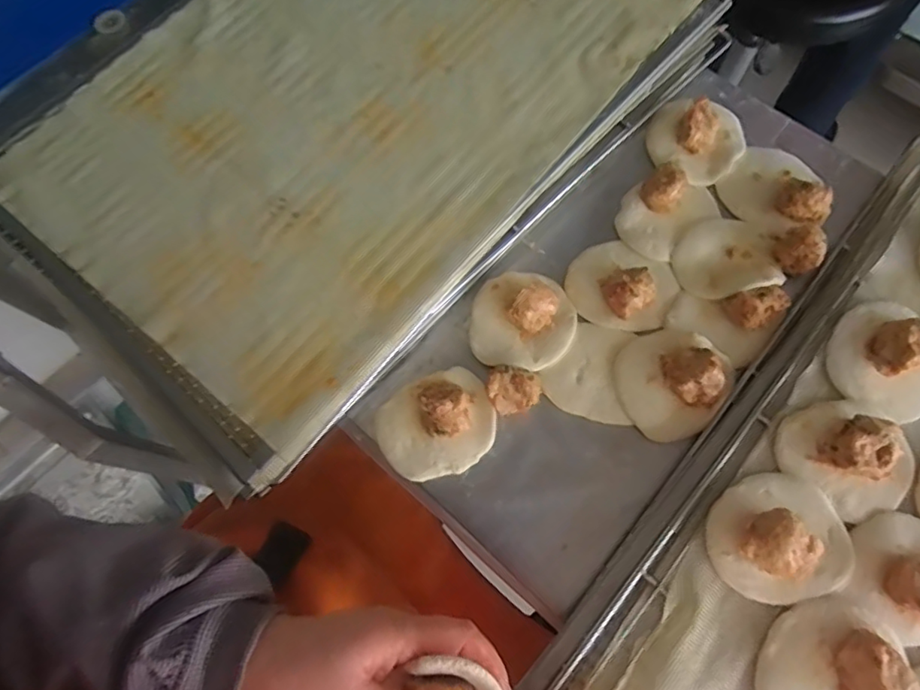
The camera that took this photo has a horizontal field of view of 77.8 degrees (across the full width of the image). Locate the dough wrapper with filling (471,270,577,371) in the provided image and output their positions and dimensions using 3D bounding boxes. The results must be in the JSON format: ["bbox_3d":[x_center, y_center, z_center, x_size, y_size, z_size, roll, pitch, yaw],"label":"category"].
[{"bbox_3d":[0.055,-0.023,0.476,0.085,0.034,0.081,-1,72,2],"label":"dough wrapper with filling"}]

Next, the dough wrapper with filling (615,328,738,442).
[{"bbox_3d":[0.171,0.028,0.457,0.082,0.034,0.084,-1,72,2],"label":"dough wrapper with filling"}]

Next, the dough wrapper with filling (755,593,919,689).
[{"bbox_3d":[0.241,0.216,0.362,0.086,0.039,0.098,2,72,3],"label":"dough wrapper with filling"}]

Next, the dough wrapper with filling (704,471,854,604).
[{"bbox_3d":[0.222,0.132,0.390,0.089,0.039,0.082,-1,72,2],"label":"dough wrapper with filling"}]

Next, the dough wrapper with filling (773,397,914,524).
[{"bbox_3d":[0.280,0.079,0.401,0.075,0.033,0.086,-34,73,-8],"label":"dough wrapper with filling"}]

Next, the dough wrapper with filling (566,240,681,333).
[{"bbox_3d":[0.142,-0.054,0.489,0.089,0.035,0.077,30,75,12],"label":"dough wrapper with filling"}]

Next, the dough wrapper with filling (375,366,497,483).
[{"bbox_3d":[-0.019,0.063,0.457,0.093,0.037,0.079,-22,72,-5],"label":"dough wrapper with filling"}]

